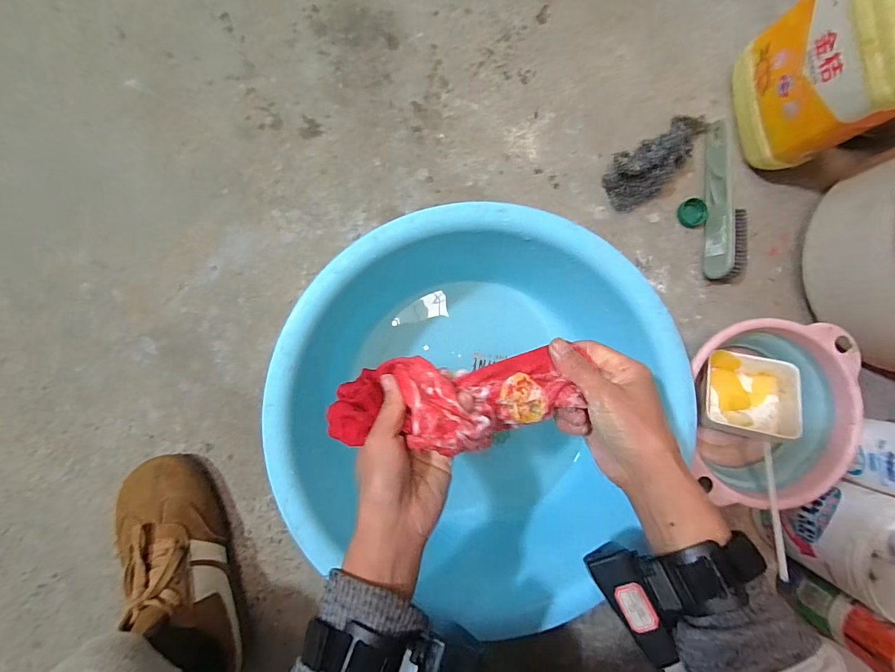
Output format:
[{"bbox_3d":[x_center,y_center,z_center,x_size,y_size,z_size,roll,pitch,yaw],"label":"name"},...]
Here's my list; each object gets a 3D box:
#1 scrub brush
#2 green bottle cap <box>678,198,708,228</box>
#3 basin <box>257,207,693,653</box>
[{"bbox_3d":[0.322,-0.156,0.476,0.040,0.034,0.180,1,89,-3],"label":"scrub brush"},{"bbox_3d":[0.289,-0.145,0.489,0.030,0.010,0.031,0,89,-3],"label":"green bottle cap"},{"bbox_3d":[0.028,0.059,0.419,0.337,0.145,0.338,0,89,-3],"label":"basin"}]

